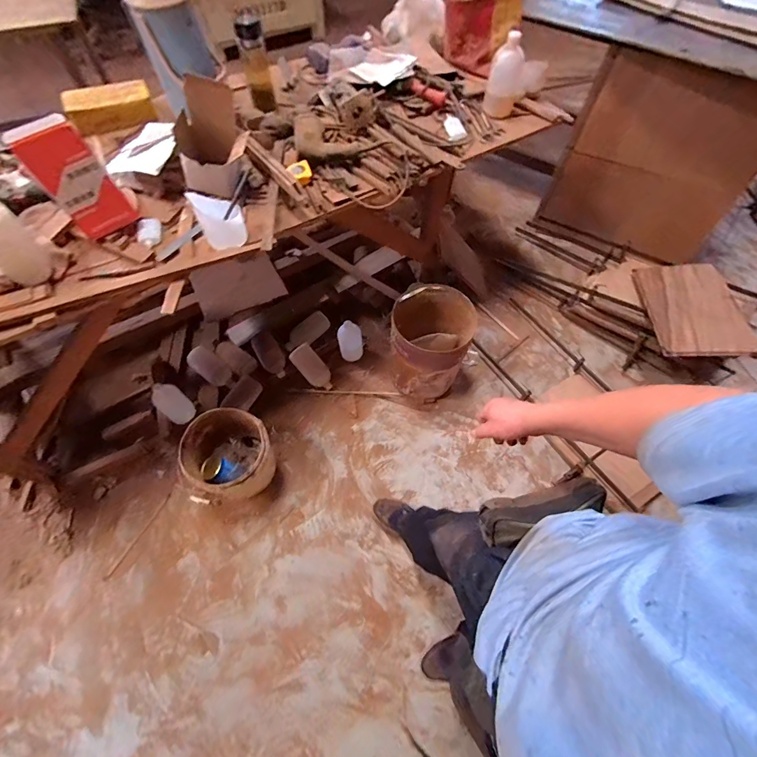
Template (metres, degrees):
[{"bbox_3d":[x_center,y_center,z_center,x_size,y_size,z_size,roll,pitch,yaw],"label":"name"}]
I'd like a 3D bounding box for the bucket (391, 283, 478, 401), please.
[{"bbox_3d":[0.182,-0.126,1.448,0.277,0.356,0.292,0,62,-1],"label":"bucket"}]

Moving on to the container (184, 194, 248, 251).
[{"bbox_3d":[-0.370,-0.377,0.886,0.100,0.092,0.113,-22,65,-13],"label":"container"}]

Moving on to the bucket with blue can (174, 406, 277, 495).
[{"bbox_3d":[-0.511,0.256,1.276,0.292,0.230,0.247,17,63,8],"label":"bucket with blue can"}]

